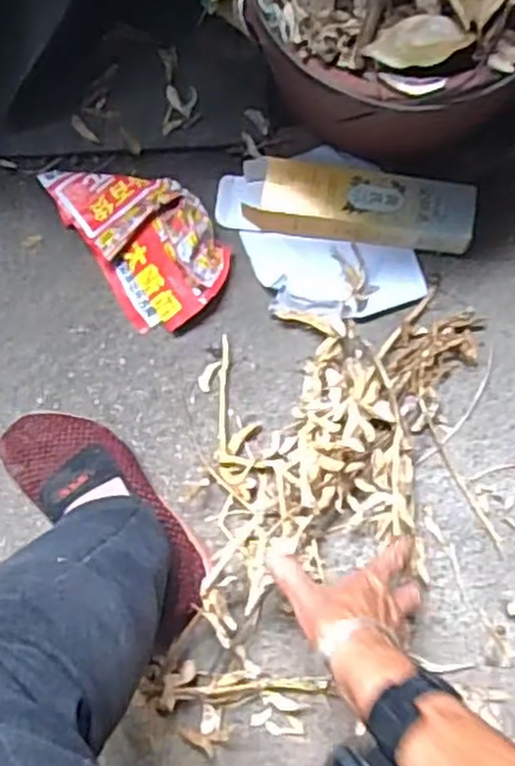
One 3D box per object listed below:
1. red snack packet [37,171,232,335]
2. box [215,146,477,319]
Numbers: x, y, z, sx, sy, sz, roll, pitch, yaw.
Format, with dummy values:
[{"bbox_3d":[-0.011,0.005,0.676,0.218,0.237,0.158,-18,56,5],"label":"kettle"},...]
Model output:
[{"bbox_3d":[-0.110,-0.145,0.713,0.115,0.036,0.193,-35,84,0],"label":"red snack packet"},{"bbox_3d":[0.075,-0.133,0.697,0.225,0.039,0.140,6,86,4],"label":"box"}]

